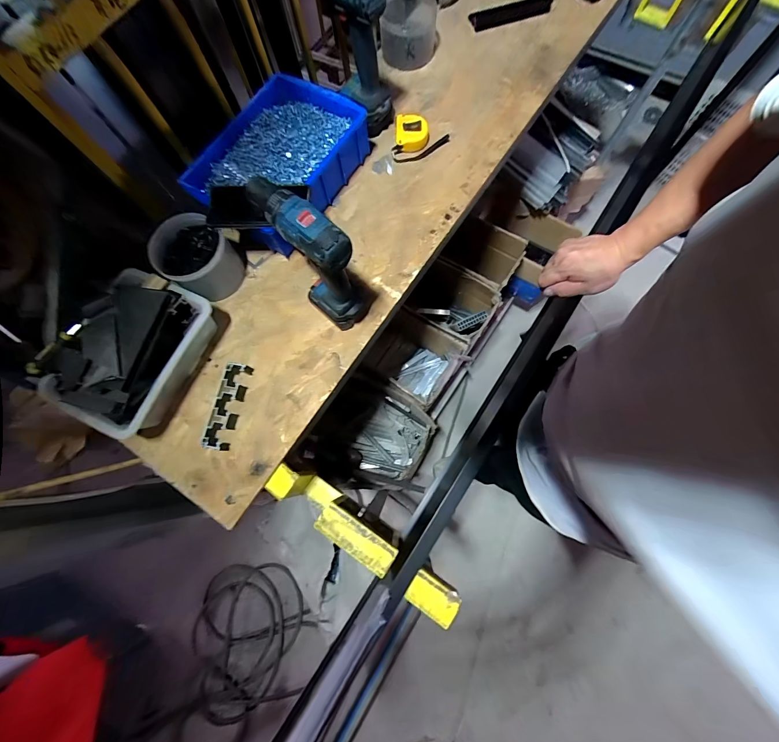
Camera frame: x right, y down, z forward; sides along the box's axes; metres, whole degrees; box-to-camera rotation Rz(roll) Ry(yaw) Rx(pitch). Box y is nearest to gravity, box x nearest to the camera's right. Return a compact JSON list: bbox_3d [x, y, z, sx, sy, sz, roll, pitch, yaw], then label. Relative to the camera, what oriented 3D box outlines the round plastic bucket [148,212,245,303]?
[{"bbox_3d":[-0.326,-0.191,0.561,0.112,0.087,0.110,0,76,2],"label":"round plastic bucket"}]

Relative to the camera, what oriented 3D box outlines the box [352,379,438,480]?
[{"bbox_3d":[0.015,0.204,1.017,0.204,0.150,0.255,30,79,9],"label":"box"}]

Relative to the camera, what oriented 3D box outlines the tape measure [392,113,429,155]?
[{"bbox_3d":[0.043,-0.460,0.636,0.066,0.034,0.071,6,76,3],"label":"tape measure"}]

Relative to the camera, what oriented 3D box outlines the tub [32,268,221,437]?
[{"bbox_3d":[-0.407,-0.038,0.512,0.165,0.110,0.232,25,78,8],"label":"tub"}]

